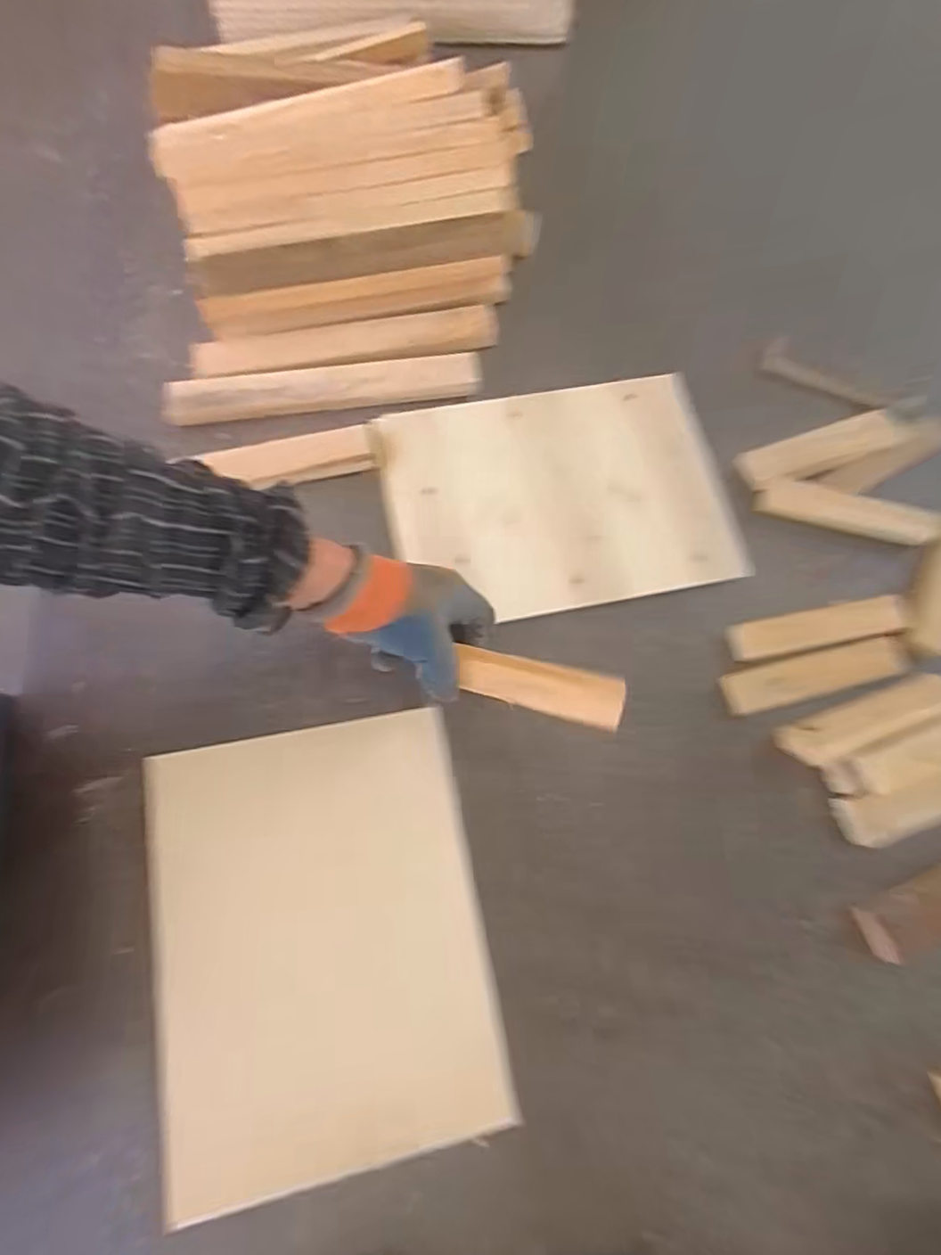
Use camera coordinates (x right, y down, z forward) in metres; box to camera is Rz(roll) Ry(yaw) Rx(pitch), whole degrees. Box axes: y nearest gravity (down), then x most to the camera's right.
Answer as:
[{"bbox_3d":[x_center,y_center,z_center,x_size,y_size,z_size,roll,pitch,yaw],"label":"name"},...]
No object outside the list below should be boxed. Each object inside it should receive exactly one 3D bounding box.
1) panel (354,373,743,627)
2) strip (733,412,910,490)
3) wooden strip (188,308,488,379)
[{"bbox_3d":[0.084,-0.127,0.584,0.316,0.010,0.223,-10,74,-4],"label":"panel"},{"bbox_3d":[0.351,-0.175,0.613,0.166,0.023,0.041,-16,75,-6],"label":"strip"},{"bbox_3d":[-0.126,-0.288,0.623,0.306,0.012,0.051,-8,74,-4],"label":"wooden strip"}]

